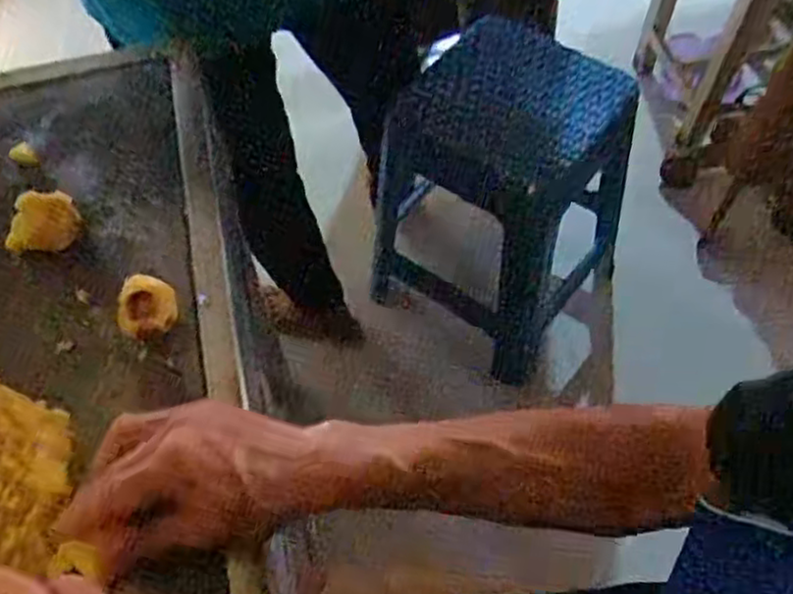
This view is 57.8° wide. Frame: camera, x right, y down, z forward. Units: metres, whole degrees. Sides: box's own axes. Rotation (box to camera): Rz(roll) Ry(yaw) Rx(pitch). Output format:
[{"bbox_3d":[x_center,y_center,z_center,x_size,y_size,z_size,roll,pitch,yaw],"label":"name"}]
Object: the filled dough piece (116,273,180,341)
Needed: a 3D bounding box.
[{"bbox_3d":[-0.176,0.006,0.504,0.041,0.020,0.039,-1,58,1],"label":"filled dough piece"}]

